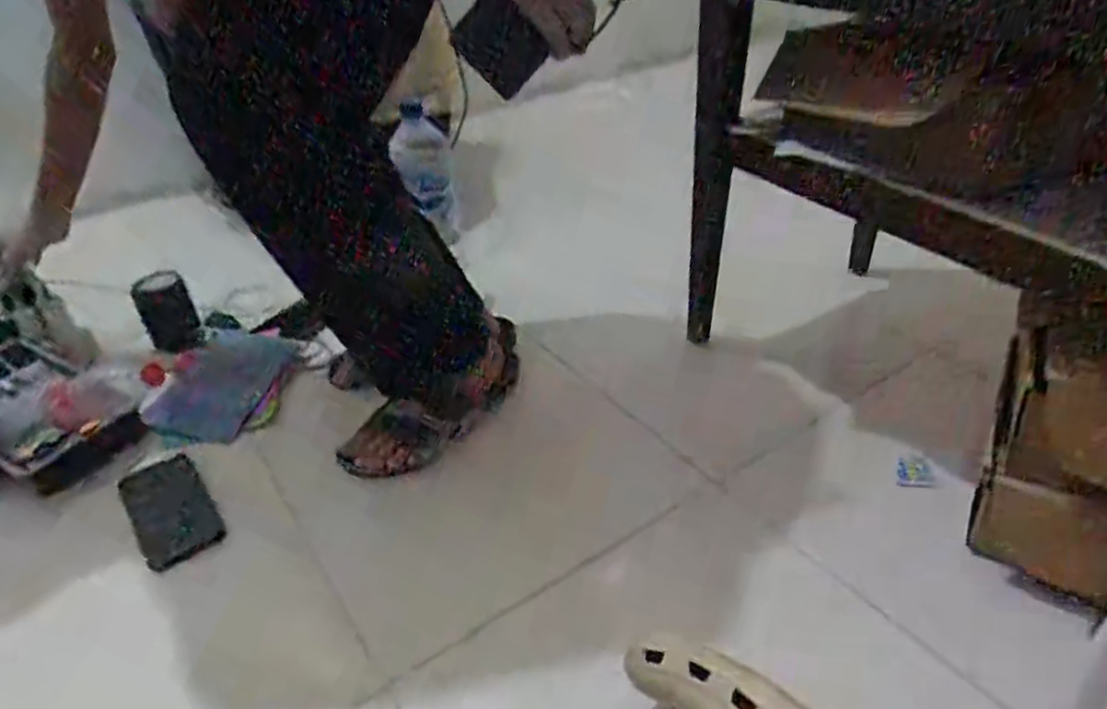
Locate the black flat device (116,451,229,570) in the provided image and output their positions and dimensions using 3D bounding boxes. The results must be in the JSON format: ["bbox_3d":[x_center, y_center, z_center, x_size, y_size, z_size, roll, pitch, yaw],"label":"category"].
[{"bbox_3d":[-0.436,0.172,0.831,0.081,0.017,0.146,-21,50,-34],"label":"black flat device"}]

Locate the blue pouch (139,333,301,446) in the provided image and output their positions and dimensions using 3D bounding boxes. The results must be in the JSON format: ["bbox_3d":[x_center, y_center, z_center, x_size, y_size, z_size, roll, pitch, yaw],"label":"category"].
[{"bbox_3d":[-0.465,0.037,1.034,0.165,0.033,0.208,7,36,14],"label":"blue pouch"}]

